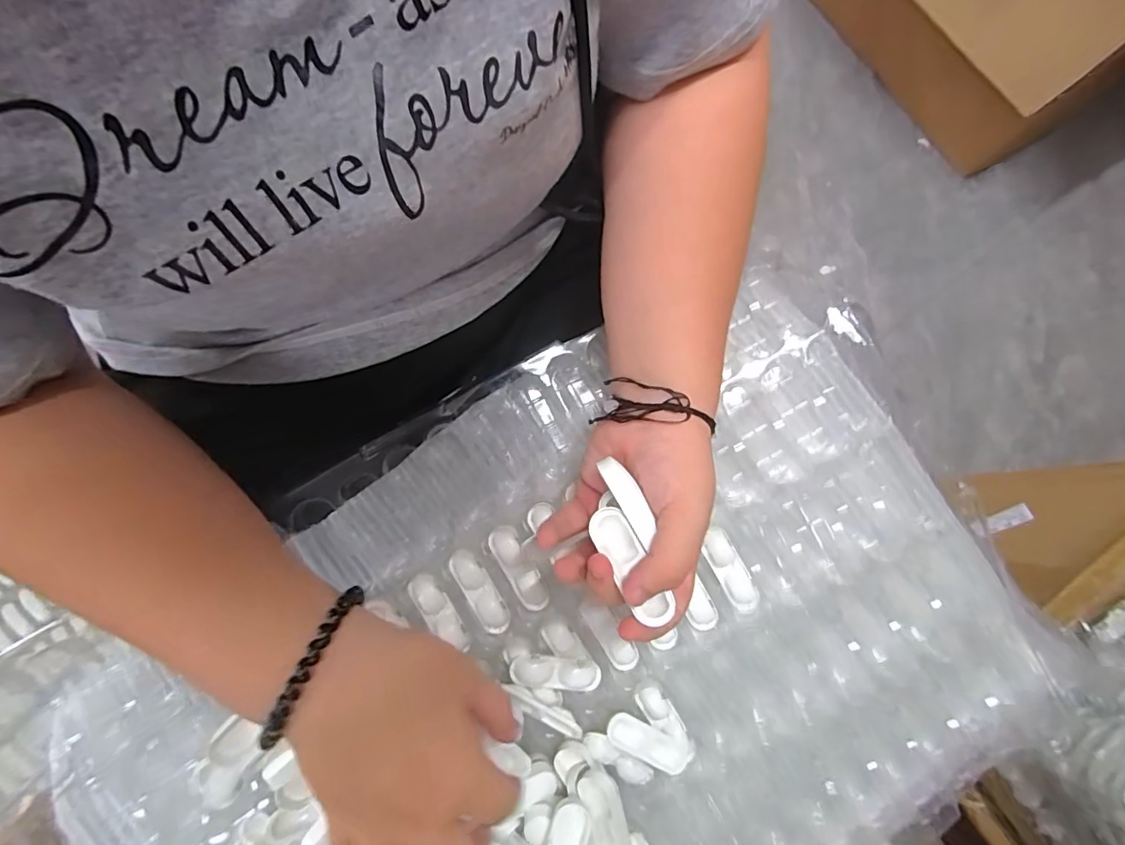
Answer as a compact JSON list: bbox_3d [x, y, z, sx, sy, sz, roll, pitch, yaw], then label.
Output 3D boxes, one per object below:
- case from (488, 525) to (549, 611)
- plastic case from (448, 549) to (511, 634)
[{"bbox_3d":[-0.030,0.100,0.354,0.020,0.009,0.061,-29,82,-6],"label":"case"},{"bbox_3d":[-0.057,0.116,0.353,0.021,0.012,0.061,-31,82,-6],"label":"plastic case"}]

